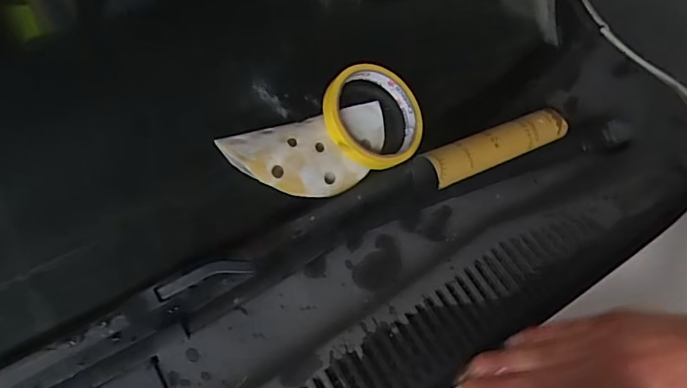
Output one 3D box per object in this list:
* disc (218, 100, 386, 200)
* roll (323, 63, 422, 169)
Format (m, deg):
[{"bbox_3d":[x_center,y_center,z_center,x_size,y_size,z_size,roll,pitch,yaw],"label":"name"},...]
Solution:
[{"bbox_3d":[-0.021,-0.032,0.410,0.141,0.019,0.065,-18,87,-30],"label":"disc"},{"bbox_3d":[0.027,-0.066,0.428,0.089,0.014,0.087,7,74,-25],"label":"roll"}]

